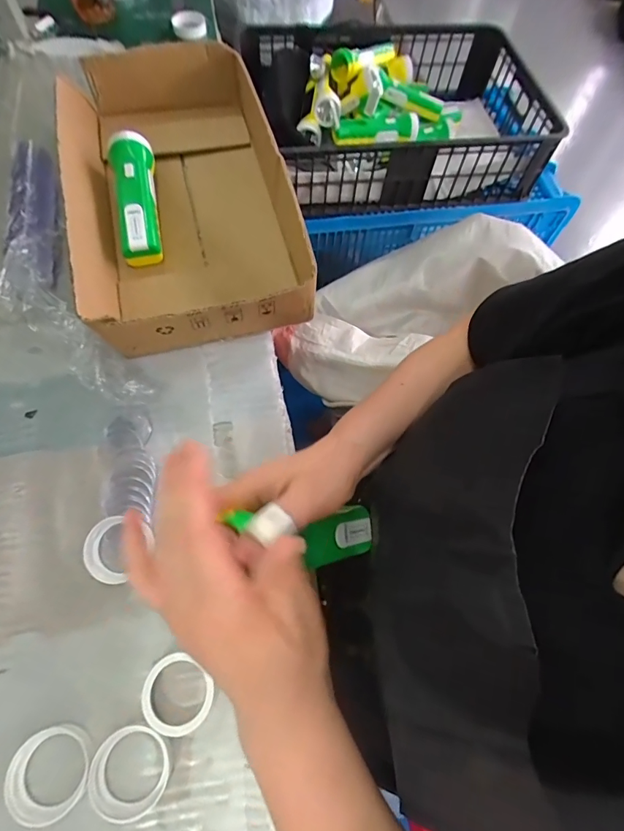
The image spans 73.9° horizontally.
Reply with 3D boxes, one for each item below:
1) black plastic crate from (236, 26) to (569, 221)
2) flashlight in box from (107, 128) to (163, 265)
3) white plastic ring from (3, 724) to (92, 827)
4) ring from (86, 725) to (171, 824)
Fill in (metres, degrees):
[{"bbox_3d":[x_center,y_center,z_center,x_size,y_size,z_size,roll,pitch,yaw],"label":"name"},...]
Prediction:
[{"bbox_3d":[0.193,-0.618,0.840,0.562,0.151,0.412,-12,68,-8],"label":"black plastic crate"},{"bbox_3d":[-0.205,-0.252,0.483,0.046,0.048,0.161,-8,67,-6],"label":"flashlight in box"},{"bbox_3d":[-0.182,0.250,0.290,0.054,0.013,0.052,1,66,-2],"label":"white plastic ring"},{"bbox_3d":[-0.127,0.249,0.290,0.052,0.012,0.051,1,66,-2],"label":"ring"}]

